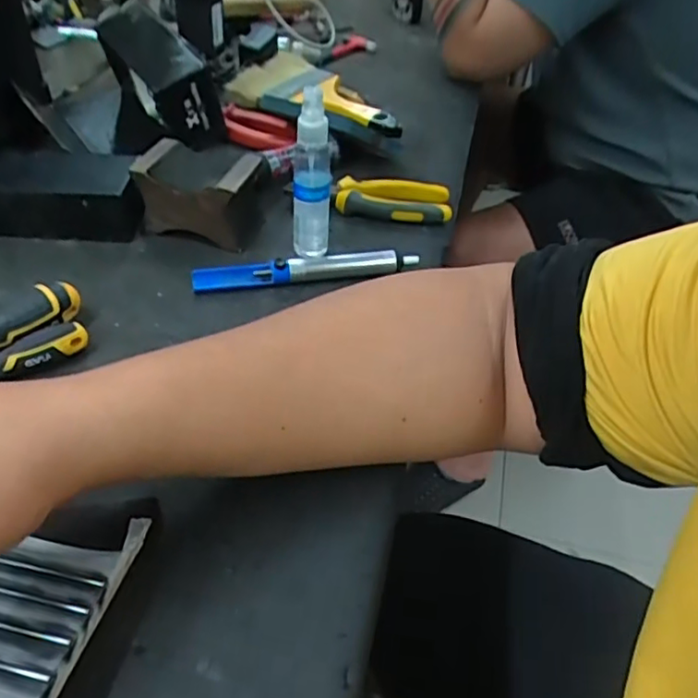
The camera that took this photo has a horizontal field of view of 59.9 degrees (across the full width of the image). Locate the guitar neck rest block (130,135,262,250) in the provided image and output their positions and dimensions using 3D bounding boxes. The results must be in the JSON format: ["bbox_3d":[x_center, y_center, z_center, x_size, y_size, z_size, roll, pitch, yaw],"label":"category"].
[{"bbox_3d":[-0.128,-0.134,0.521,0.093,0.059,0.071,15,43,9],"label":"guitar neck rest block"}]

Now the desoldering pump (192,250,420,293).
[{"bbox_3d":[-0.033,-0.064,0.483,0.175,0.026,0.019,-4,44,-12],"label":"desoldering pump"}]

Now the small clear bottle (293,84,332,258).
[{"bbox_3d":[-0.028,-0.133,0.476,0.028,0.137,0.030,3,43,-5],"label":"small clear bottle"}]

